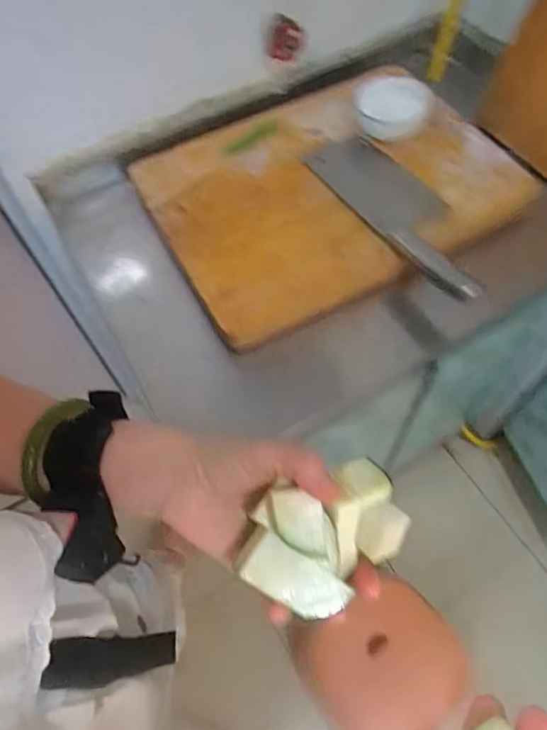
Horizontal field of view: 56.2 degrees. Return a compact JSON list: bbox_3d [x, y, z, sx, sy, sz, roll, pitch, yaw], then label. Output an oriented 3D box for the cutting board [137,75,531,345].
[{"bbox_3d":[0.055,-0.254,0.682,0.446,0.039,0.382,-30,64,-13],"label":"cutting board"}]

